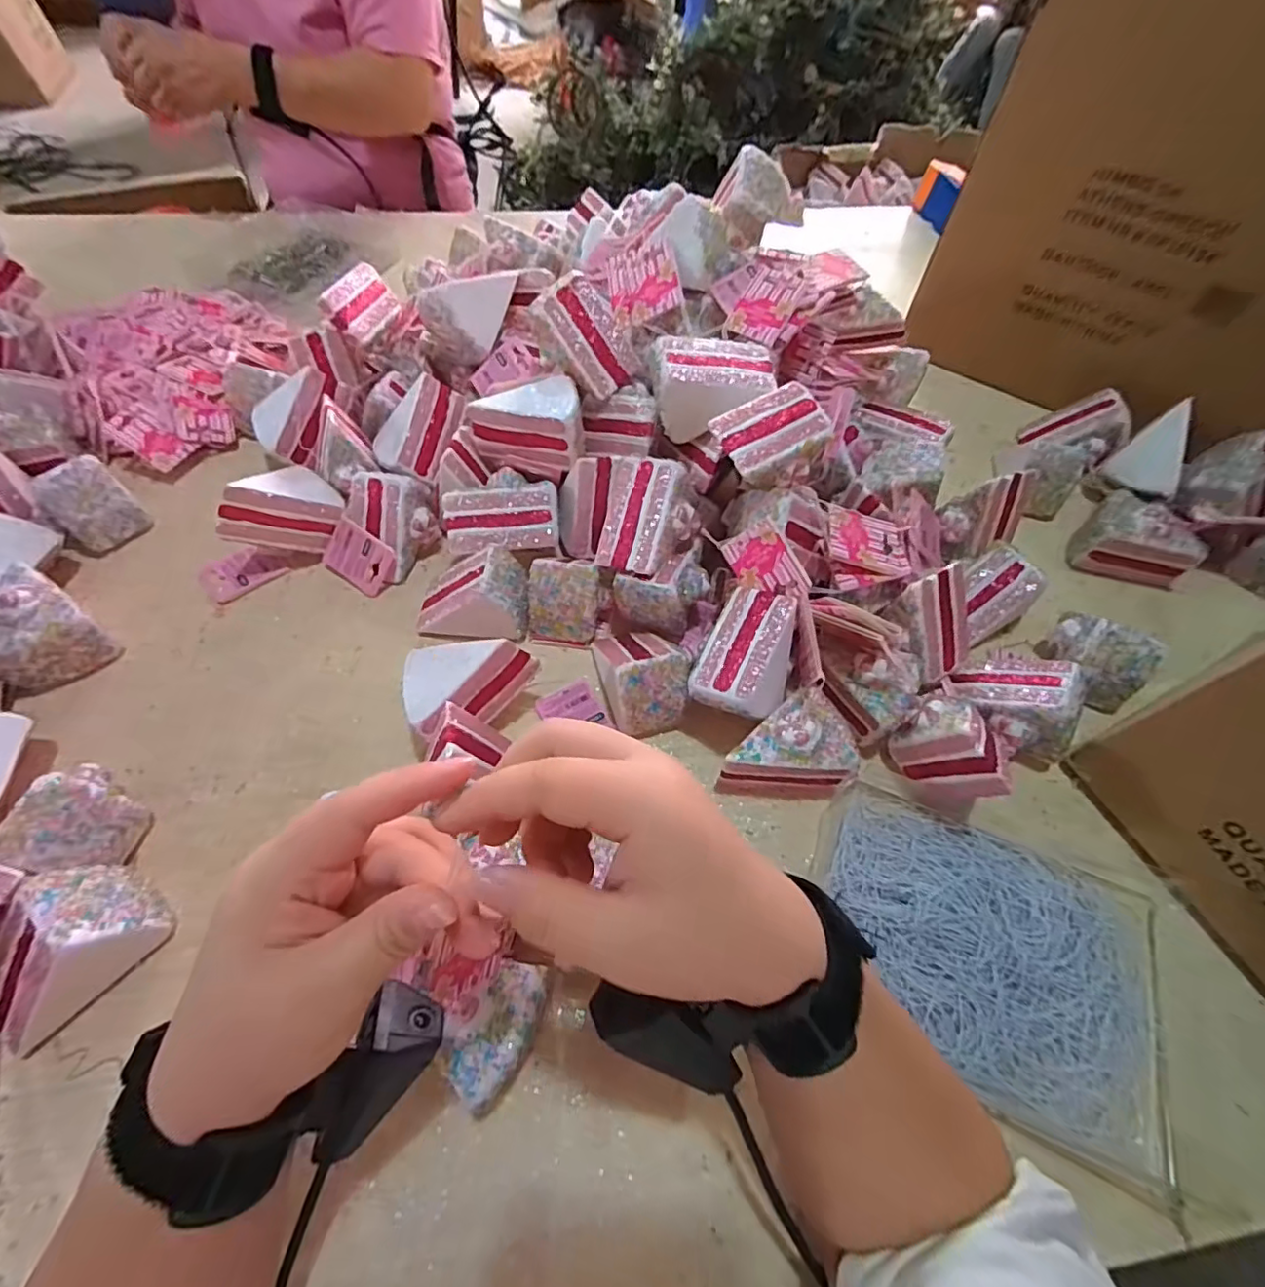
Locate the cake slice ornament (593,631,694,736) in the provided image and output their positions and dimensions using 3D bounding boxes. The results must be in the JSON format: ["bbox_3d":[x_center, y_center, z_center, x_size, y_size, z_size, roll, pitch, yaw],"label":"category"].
[{"bbox_3d":[0.006,0.019,0.438,0.062,0.071,0.085,-5,59,-7],"label":"cake slice ornament"}]

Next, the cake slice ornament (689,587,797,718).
[{"bbox_3d":[0.086,0.010,0.426,0.056,0.055,0.098,12,67,29],"label":"cake slice ornament"}]

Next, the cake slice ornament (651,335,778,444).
[{"bbox_3d":[0.061,-0.195,0.453,0.097,0.053,0.059,0,58,-3],"label":"cake slice ornament"}]

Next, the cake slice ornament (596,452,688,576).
[{"bbox_3d":[0.005,-0.096,0.449,0.052,0.059,0.085,12,58,4],"label":"cake slice ornament"}]

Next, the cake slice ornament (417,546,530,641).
[{"bbox_3d":[-0.127,-0.041,0.470,0.090,0.065,0.052,2,58,-2],"label":"cake slice ornament"}]

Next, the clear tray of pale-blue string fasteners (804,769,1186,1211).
[{"bbox_3d":[0.226,0.195,0.370,0.226,0.030,0.163,23,60,10],"label":"clear tray of pale-blue string fasteners"}]

